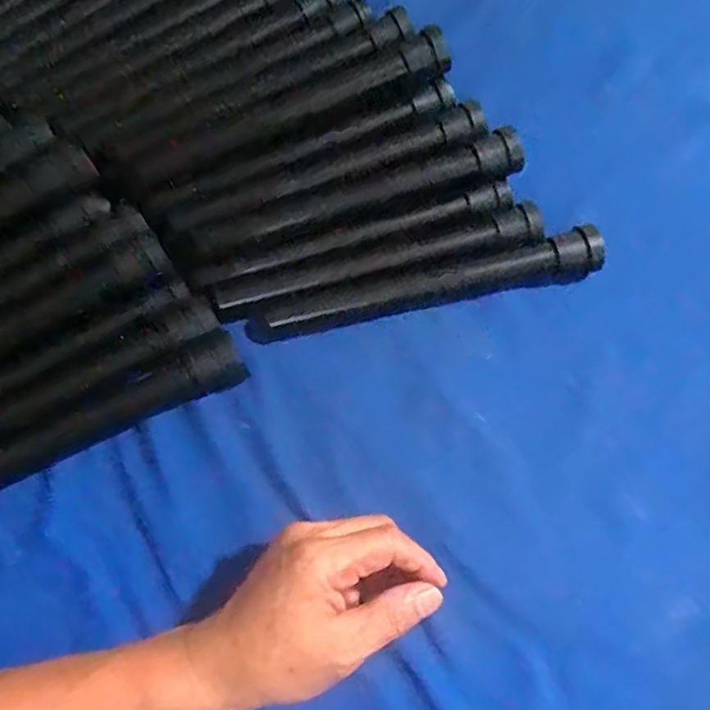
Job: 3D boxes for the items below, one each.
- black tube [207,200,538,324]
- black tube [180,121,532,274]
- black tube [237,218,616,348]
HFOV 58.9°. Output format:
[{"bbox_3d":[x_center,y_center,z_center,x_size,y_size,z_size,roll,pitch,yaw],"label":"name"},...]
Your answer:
[{"bbox_3d":[0.017,-0.068,0.465,0.244,0.024,0.030,-14,62,-5],"label":"black tube"},{"bbox_3d":[-0.004,-0.114,0.462,0.262,0.028,0.029,-17,62,-7],"label":"black tube"},{"bbox_3d":[0.051,-0.049,0.452,0.257,0.026,0.031,-12,62,-4],"label":"black tube"}]

